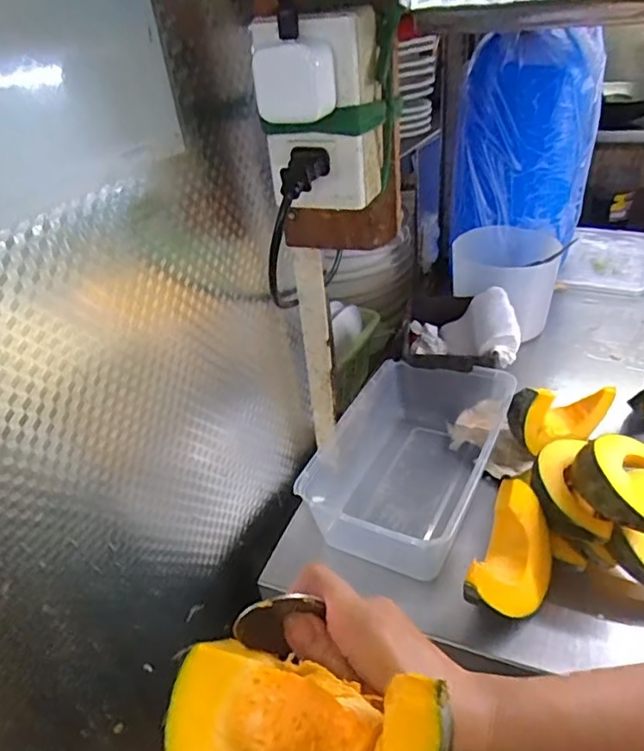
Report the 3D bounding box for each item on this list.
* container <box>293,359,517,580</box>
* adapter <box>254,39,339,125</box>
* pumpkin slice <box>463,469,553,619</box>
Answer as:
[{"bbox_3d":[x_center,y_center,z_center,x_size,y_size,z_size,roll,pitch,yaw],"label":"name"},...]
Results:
[{"bbox_3d":[0.094,0.086,0.636,0.175,0.087,0.301,9,37,21],"label":"container"},{"bbox_3d":[-0.017,-0.182,0.359,0.038,0.042,0.033,14,39,28],"label":"adapter"},{"bbox_3d":[0.165,0.147,0.501,0.064,0.065,0.109,14,39,27],"label":"pumpkin slice"}]

